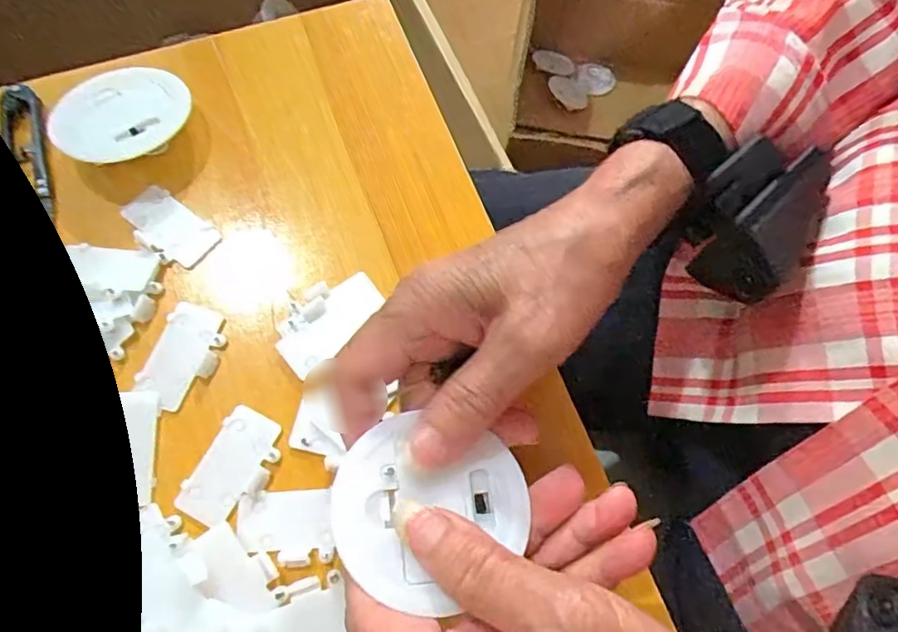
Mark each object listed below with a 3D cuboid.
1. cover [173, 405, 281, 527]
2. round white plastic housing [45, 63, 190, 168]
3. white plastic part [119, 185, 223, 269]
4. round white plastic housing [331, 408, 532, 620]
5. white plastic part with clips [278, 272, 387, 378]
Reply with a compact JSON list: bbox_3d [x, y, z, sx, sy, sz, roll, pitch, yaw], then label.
[{"bbox_3d":[-0.090,0.063,0.252,0.028,0.004,0.047,24,73,9],"label":"cover"},{"bbox_3d":[-0.162,-0.099,0.304,0.064,0.016,0.061,0,71,1],"label":"round white plastic housing"},{"bbox_3d":[-0.136,-0.043,0.291,0.048,0.004,0.027,38,76,13],"label":"white plastic part"},{"bbox_3d":[-0.007,0.067,0.208,0.065,0.012,0.059,16,69,3],"label":"round white plastic housing"},{"bbox_3d":[-0.056,0.000,0.277,0.028,0.005,0.053,42,76,13],"label":"white plastic part with clips"}]

